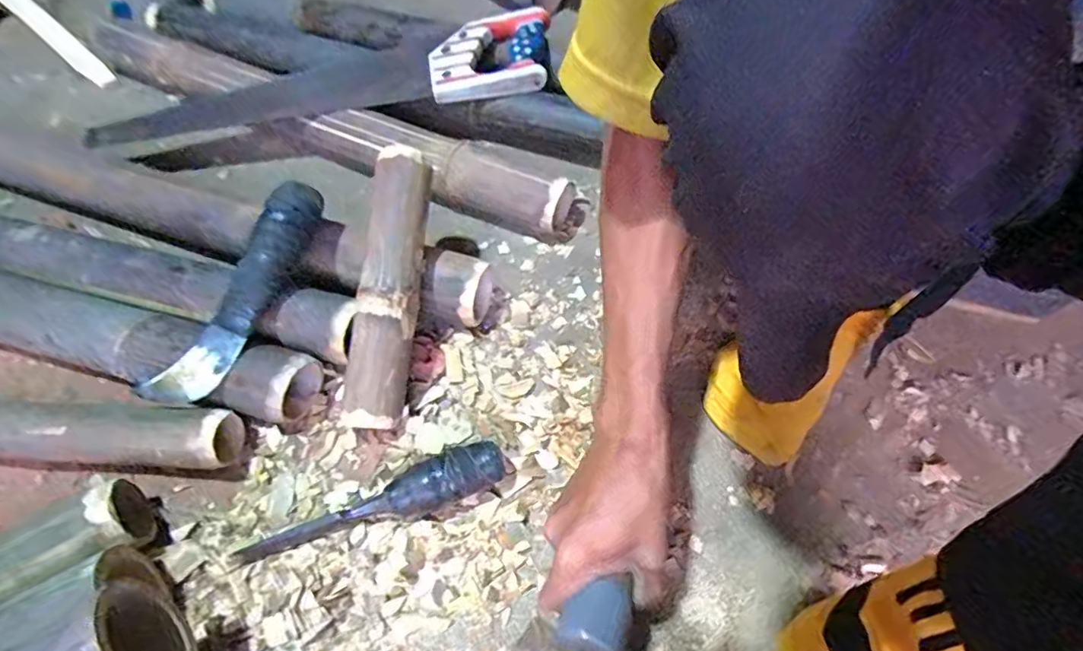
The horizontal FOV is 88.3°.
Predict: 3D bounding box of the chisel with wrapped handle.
[{"bbox_3d":[-0.124,0.136,0.418,0.198,0.036,0.034,-17,58,-12],"label":"chisel with wrapped handle"}]

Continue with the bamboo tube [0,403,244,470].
[{"bbox_3d":[-0.357,0.087,0.444,0.233,0.049,0.049,2,56,0],"label":"bamboo tube"}]

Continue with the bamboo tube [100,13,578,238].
[{"bbox_3d":[-0.266,-0.239,0.657,0.659,0.068,0.085,23,58,14],"label":"bamboo tube"}]

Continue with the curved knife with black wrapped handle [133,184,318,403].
[{"bbox_3d":[-0.246,-0.029,0.458,0.054,0.036,0.210,22,76,13],"label":"curved knife with black wrapped handle"}]

